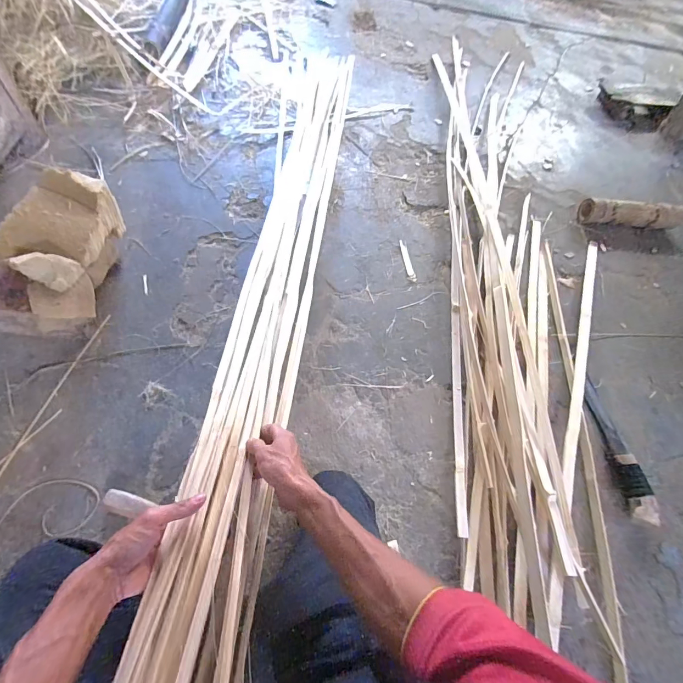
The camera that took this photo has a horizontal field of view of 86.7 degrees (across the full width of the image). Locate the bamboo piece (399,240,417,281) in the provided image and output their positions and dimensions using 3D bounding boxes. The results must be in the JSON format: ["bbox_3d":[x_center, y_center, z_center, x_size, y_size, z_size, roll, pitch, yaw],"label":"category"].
[{"bbox_3d":[0.192,-0.238,1.060,0.024,0.004,0.147,-6,63,-11],"label":"bamboo piece"}]

